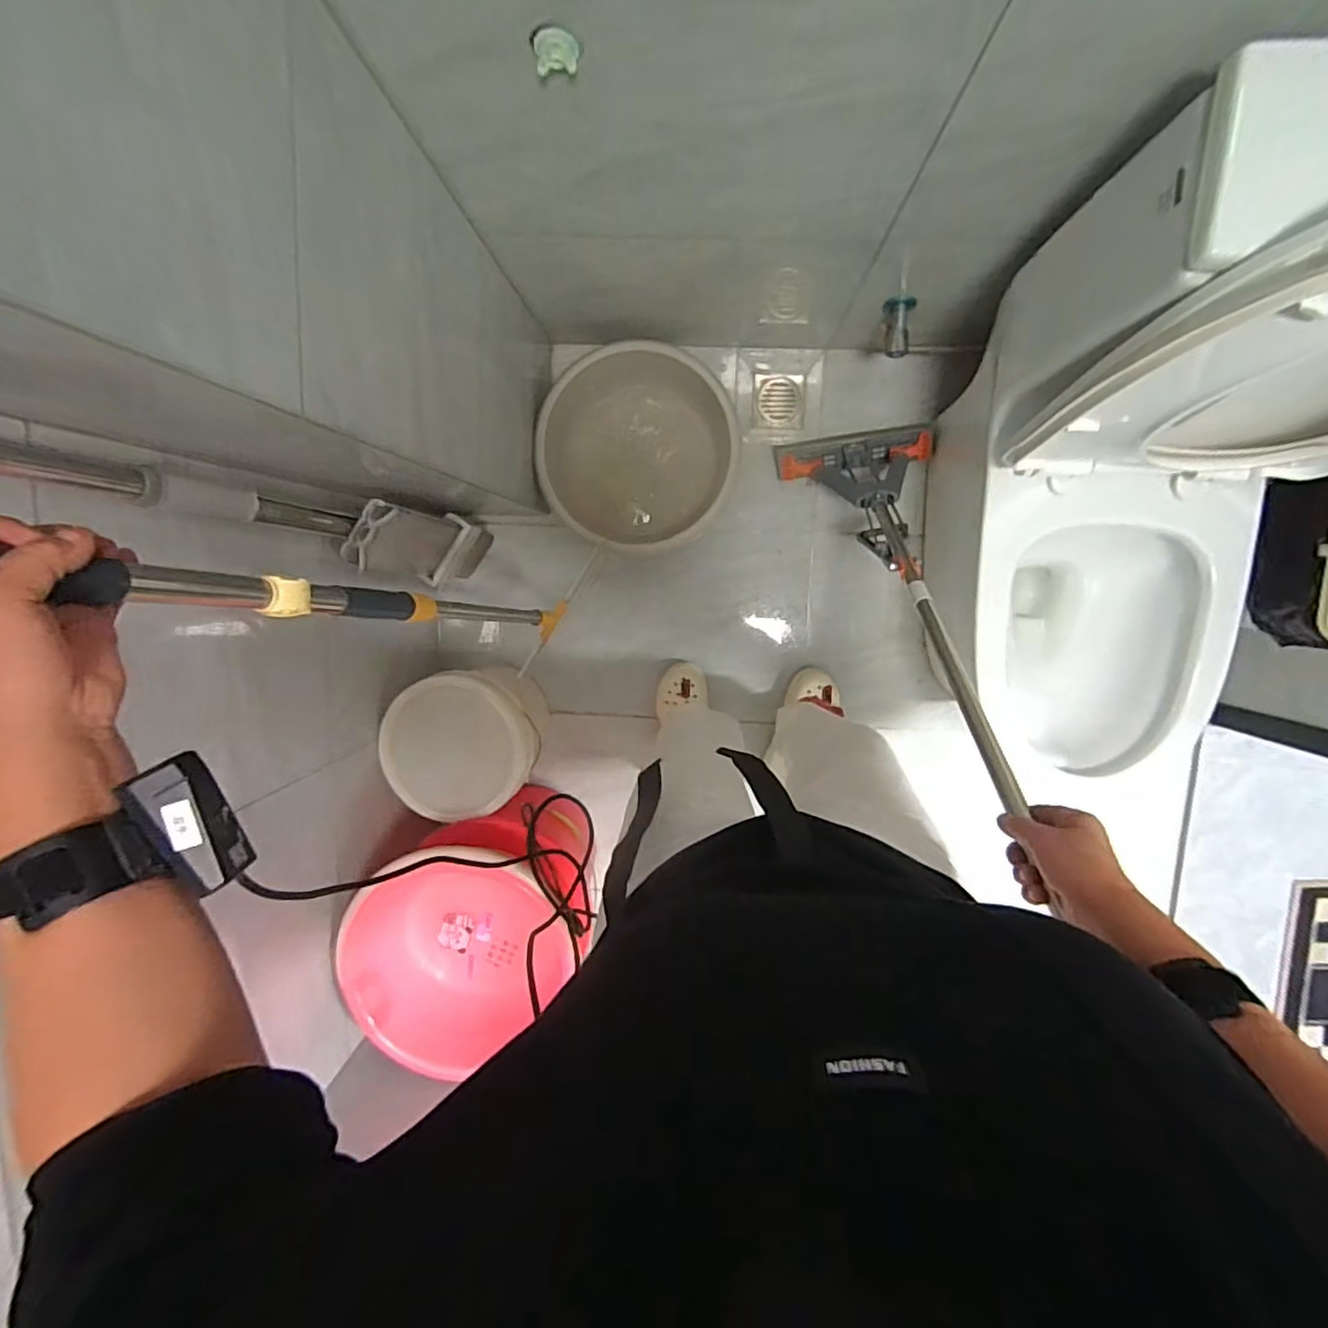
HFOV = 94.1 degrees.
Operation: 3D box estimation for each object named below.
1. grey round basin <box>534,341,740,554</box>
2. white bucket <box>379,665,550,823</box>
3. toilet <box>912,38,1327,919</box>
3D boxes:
[{"bbox_3d":[-0.044,-0.402,1.183,0.366,0.117,0.347,1,99,4],"label":"grey round basin"},{"bbox_3d":[-0.359,0.130,1.181,0.247,0.215,0.248,1,99,4],"label":"white bucket"},{"bbox_3d":[0.627,-0.173,0.823,0.368,0.796,0.665,2,99,4],"label":"toilet"}]

